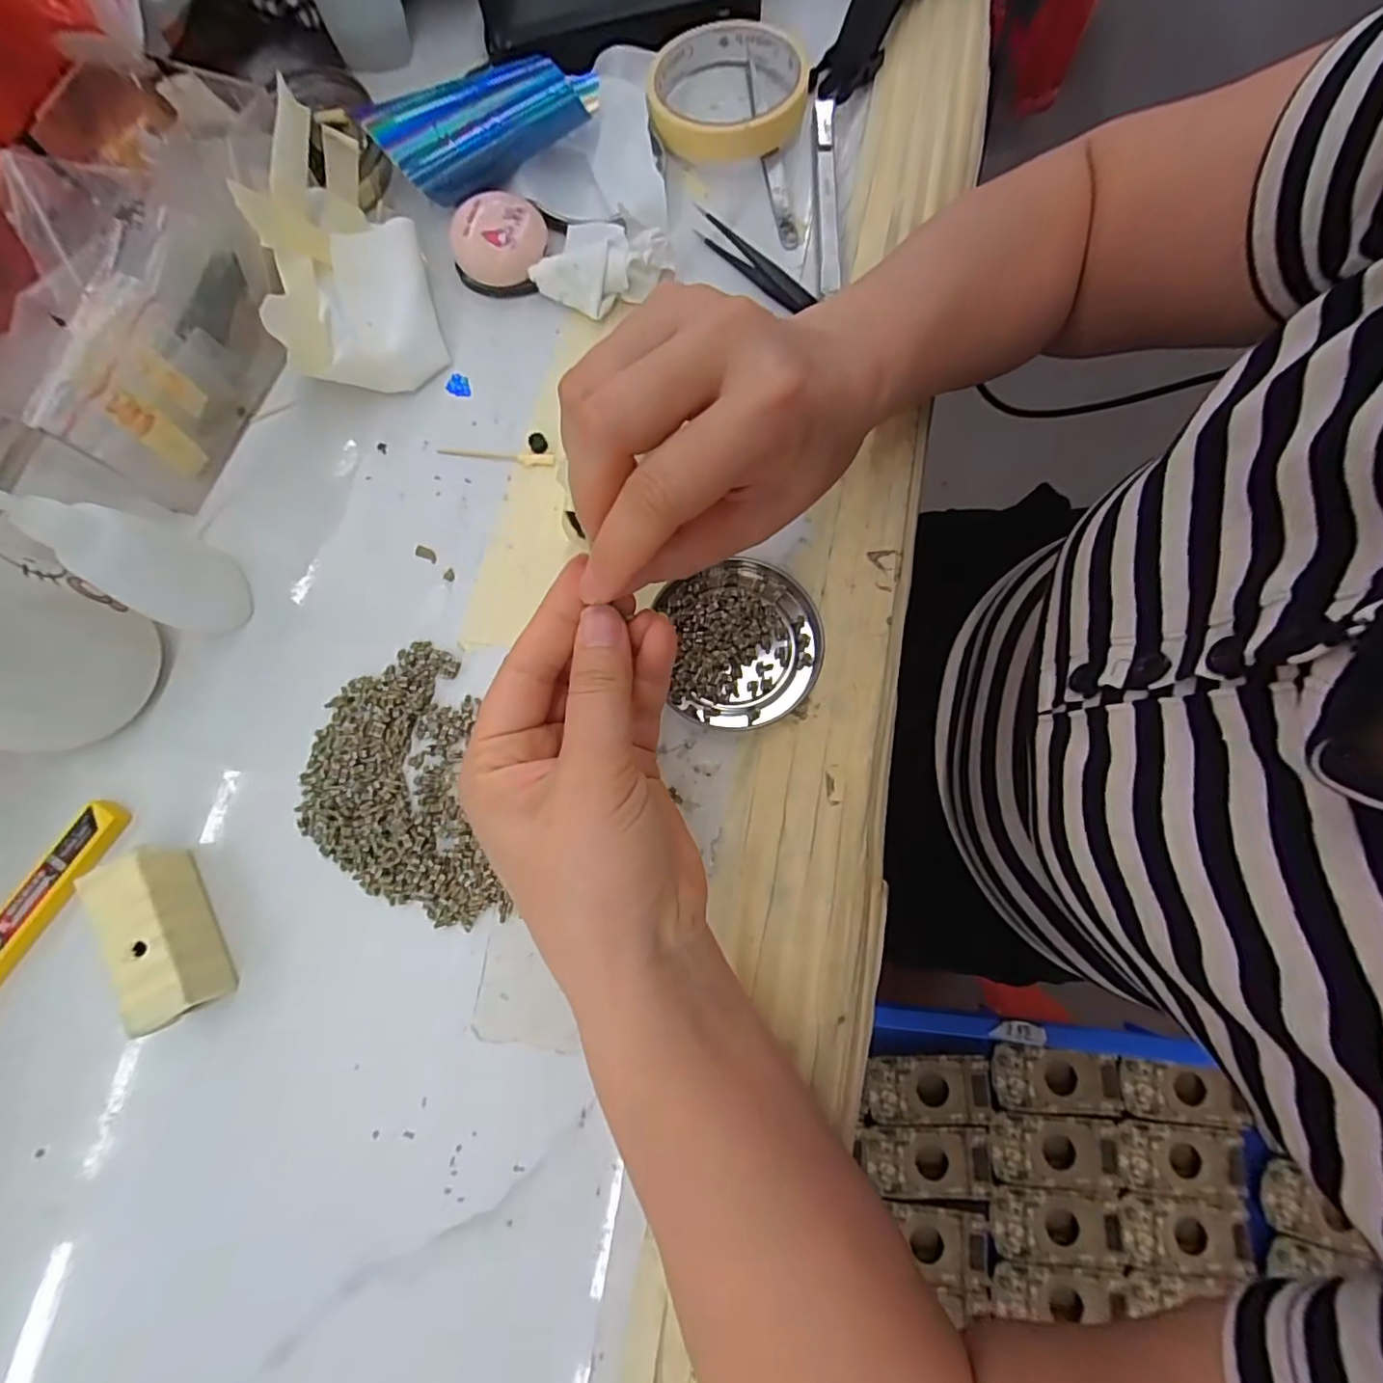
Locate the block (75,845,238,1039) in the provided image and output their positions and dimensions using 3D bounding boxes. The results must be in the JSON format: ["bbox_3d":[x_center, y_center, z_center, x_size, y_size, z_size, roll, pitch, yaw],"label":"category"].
[{"bbox_3d":[-0.211,0.097,0.235,0.029,0.021,0.066,-25,78,-4],"label":"block"}]

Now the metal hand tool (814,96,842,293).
[{"bbox_3d":[0.074,-0.277,0.322,0.012,0.004,0.132,1,78,0],"label":"metal hand tool"}]

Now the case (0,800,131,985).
[{"bbox_3d":[-0.277,0.095,0.247,0.020,0.009,0.104,30,80,8],"label":"case"}]

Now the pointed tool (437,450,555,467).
[{"bbox_3d":[-0.098,-0.117,0.295,0.059,0.004,0.007,5,78,1],"label":"pointed tool"}]

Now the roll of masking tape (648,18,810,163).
[{"bbox_3d":[0.020,-0.336,0.328,0.085,0.020,0.085,0,77,1],"label":"roll of masking tape"}]

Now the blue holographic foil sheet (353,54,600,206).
[{"bbox_3d":[-0.105,-0.289,0.305,0.113,0.041,0.030,-11,77,-1],"label":"blue holographic foil sheet"}]

